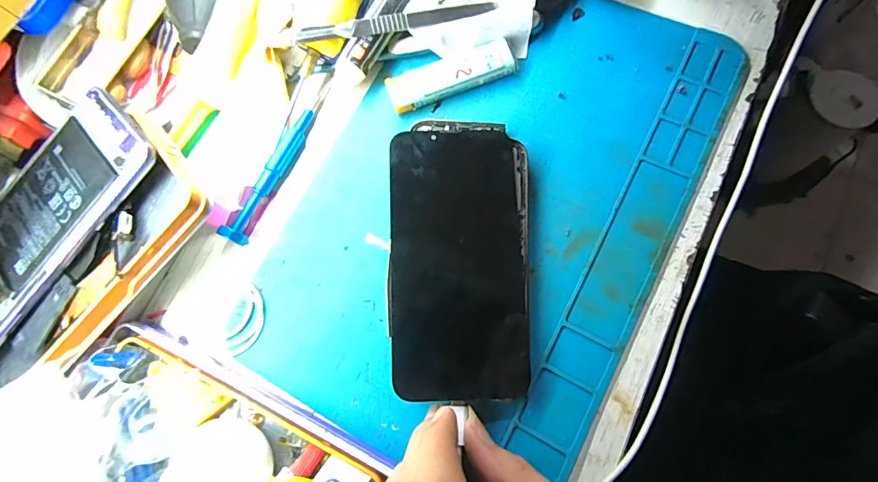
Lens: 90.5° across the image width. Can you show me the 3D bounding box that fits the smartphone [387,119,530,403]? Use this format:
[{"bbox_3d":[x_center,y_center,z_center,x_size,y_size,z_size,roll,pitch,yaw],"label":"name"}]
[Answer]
[{"bbox_3d":[0.011,0.003,0.230,0.071,0.016,0.151,0,76,1],"label":"smartphone"}]

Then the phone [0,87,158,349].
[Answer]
[{"bbox_3d":[-0.221,-0.009,0.237,0.074,0.010,0.156,40,92,22],"label":"phone"}]

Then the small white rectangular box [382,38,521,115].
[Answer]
[{"bbox_3d":[0.007,-0.101,0.262,0.076,0.007,0.027,-19,78,-3],"label":"small white rectangular box"}]

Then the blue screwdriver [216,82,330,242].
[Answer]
[{"bbox_3d":[-0.095,-0.050,0.263,0.012,0.015,0.112,24,79,12],"label":"blue screwdriver"}]

